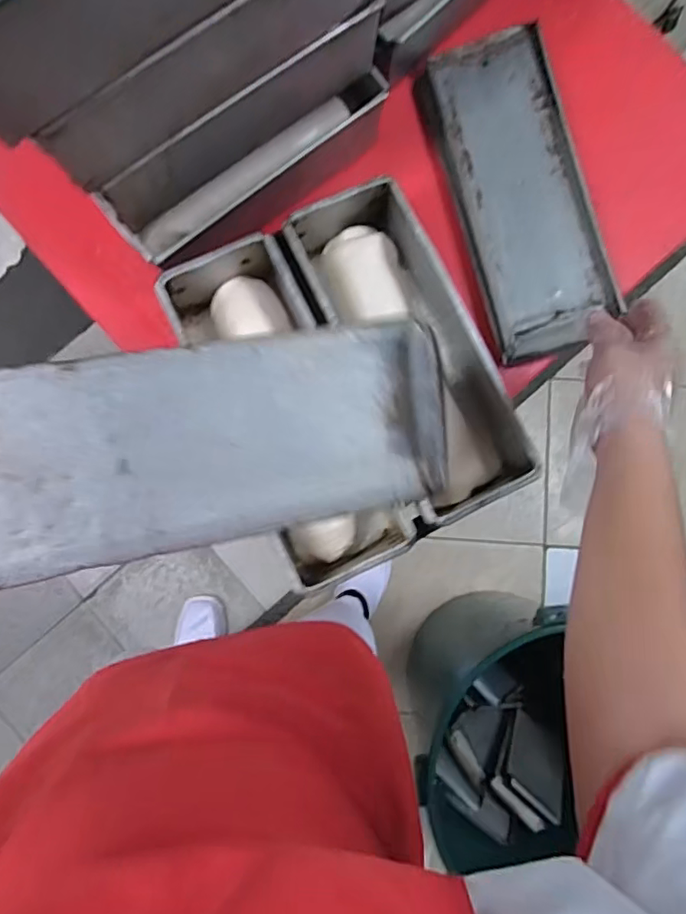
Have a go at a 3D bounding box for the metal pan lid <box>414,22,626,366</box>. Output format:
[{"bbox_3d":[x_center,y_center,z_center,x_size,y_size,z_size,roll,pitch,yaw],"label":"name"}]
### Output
[{"bbox_3d":[0.206,-0.316,0.686,0.146,0.035,0.388,-12,84,-3],"label":"metal pan lid"}]

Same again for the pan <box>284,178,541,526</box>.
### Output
[{"bbox_3d":[0.067,-0.112,0.633,0.149,0.117,0.352,-25,87,-3],"label":"pan"}]

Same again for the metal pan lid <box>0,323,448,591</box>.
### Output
[{"bbox_3d":[-0.109,-0.003,0.380,0.370,0.010,0.130,-10,97,-14],"label":"metal pan lid"}]

